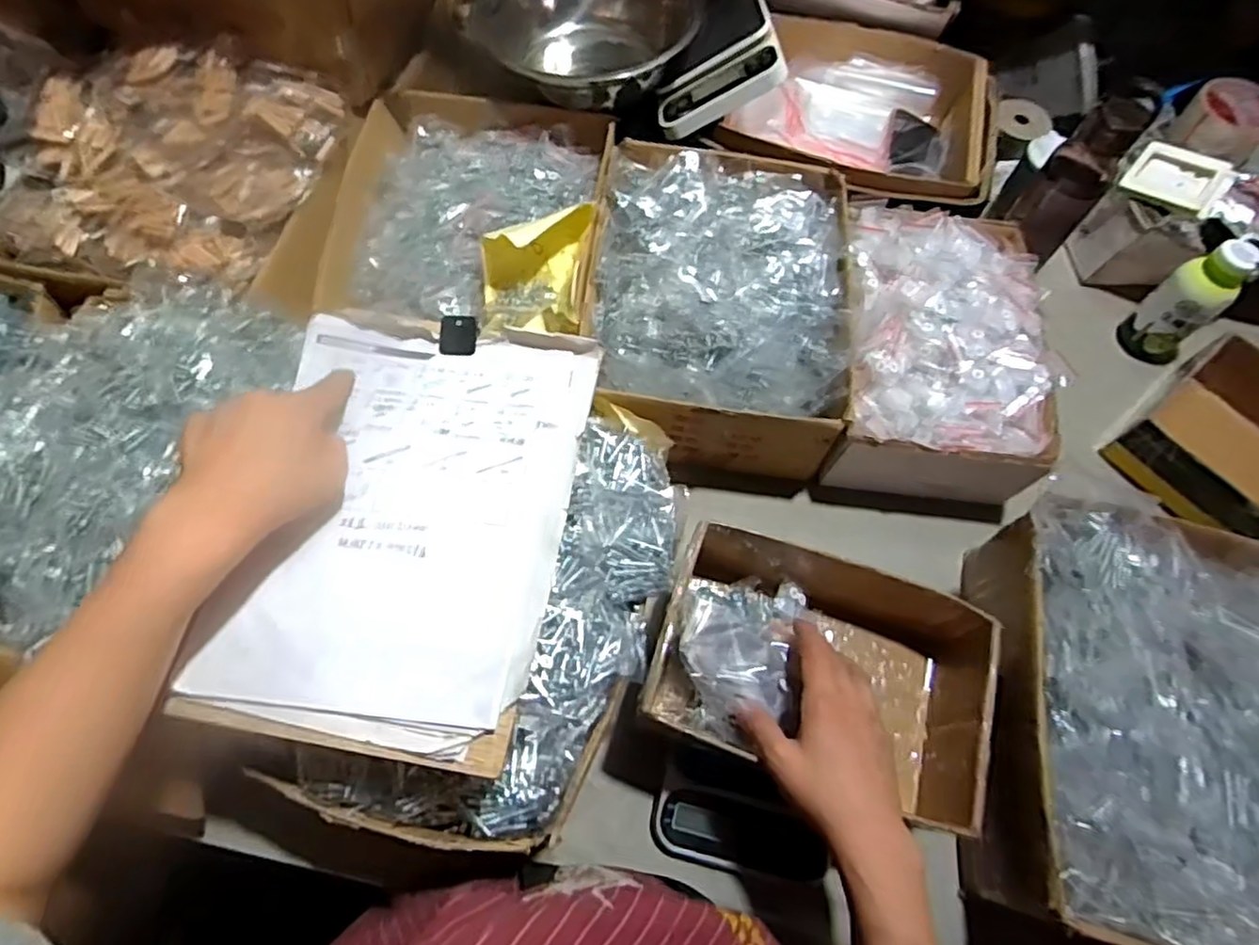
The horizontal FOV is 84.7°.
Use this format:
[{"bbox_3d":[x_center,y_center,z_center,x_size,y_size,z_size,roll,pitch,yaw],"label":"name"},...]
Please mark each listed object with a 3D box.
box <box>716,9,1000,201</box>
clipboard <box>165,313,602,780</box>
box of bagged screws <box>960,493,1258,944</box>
[{"bbox_3d":[0.283,-0.423,0.831,0.293,0.090,0.268,21,66,7],"label":"box"},{"bbox_3d":[-0.152,0.025,0.480,0.211,0.018,0.308,10,65,2],"label":"clipboard"},{"bbox_3d":[0.417,0.195,0.532,0.263,0.110,0.305,14,65,4],"label":"box of bagged screws"}]

